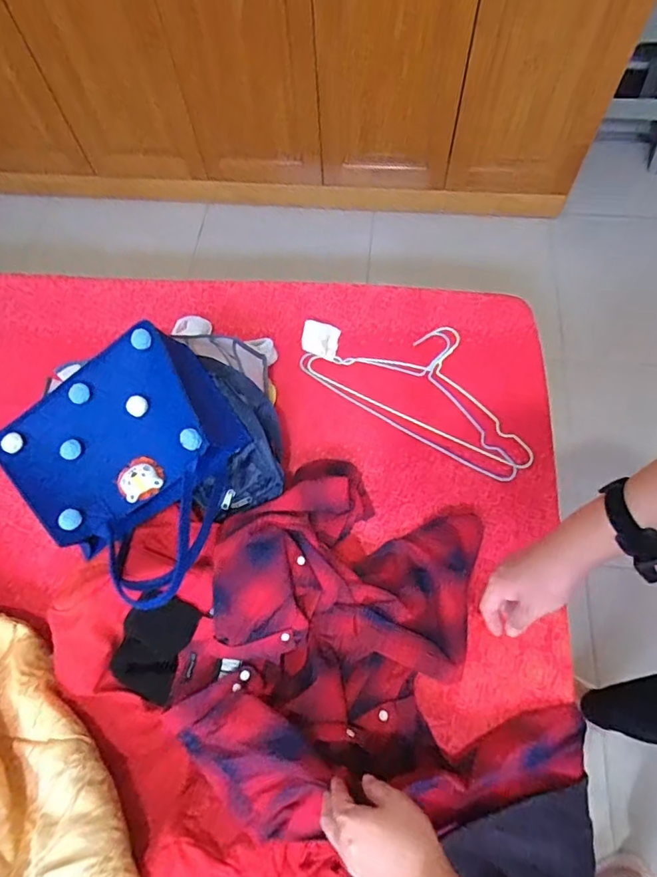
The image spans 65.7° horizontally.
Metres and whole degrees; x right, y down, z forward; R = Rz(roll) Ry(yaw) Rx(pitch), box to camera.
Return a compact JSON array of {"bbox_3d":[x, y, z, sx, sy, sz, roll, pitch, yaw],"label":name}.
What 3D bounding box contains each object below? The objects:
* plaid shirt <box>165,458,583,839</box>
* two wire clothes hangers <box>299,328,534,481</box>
[{"bbox_3d":[0.086,0.292,0.698,0.529,0.139,0.465,19,67,12],"label":"plaid shirt"},{"bbox_3d":[0.187,-0.108,0.946,0.444,0.011,0.230,31,70,16],"label":"two wire clothes hangers"}]

